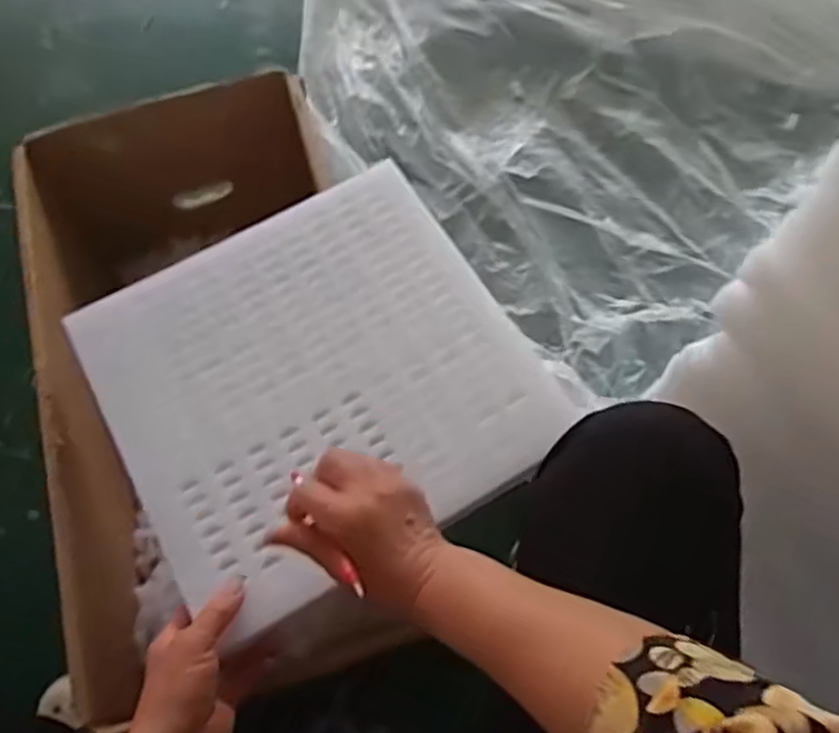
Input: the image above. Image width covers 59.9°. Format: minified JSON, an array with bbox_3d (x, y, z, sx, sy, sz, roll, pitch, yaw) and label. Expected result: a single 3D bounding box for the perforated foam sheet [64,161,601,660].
[{"bbox_3d":[-0.086,0.004,0.635,0.351,0.025,0.330,-29,68,-11],"label":"perforated foam sheet"}]

